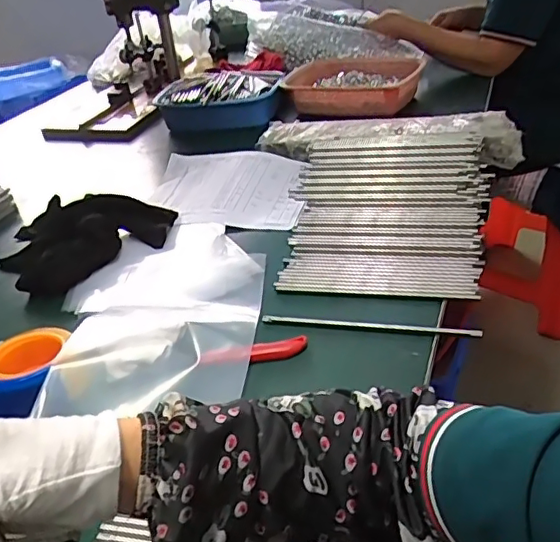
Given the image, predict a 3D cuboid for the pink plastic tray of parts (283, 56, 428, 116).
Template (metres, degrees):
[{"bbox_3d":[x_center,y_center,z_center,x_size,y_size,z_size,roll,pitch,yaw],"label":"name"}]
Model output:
[{"bbox_3d":[0.173,-0.420,1.252,0.325,0.076,0.242,12,43,31],"label":"pink plastic tray of parts"}]

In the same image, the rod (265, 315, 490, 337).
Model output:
[{"bbox_3d":[0.098,0.059,0.627,0.244,0.008,0.010,1,38,19],"label":"rod"}]

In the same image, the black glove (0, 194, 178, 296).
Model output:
[{"bbox_3d":[-0.303,-0.067,0.861,0.257,0.059,0.216,-29,38,-20],"label":"black glove"}]

